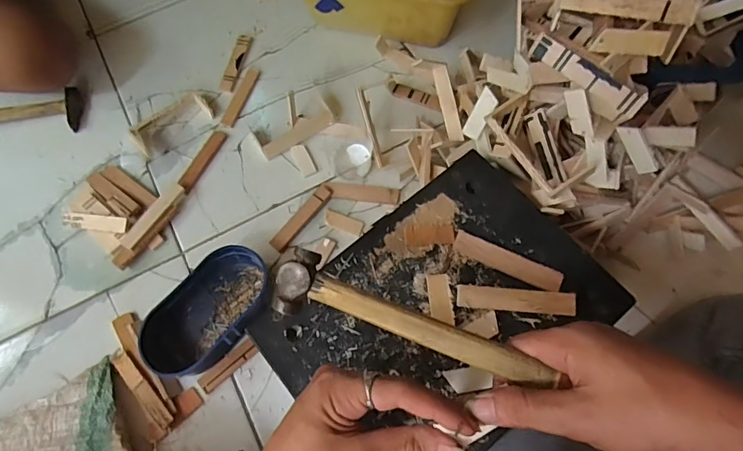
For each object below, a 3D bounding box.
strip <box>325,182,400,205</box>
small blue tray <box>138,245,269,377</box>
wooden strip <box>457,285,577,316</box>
[{"bbox_3d":[-0.010,-0.042,0.603,0.091,0.004,0.021,7,68,4],"label":"strip"},{"bbox_3d":[-0.185,0.095,0.535,0.101,0.041,0.158,32,72,13],"label":"small blue tray"},{"bbox_3d":[0.125,0.064,0.411,0.099,0.006,0.020,4,75,5],"label":"wooden strip"}]

